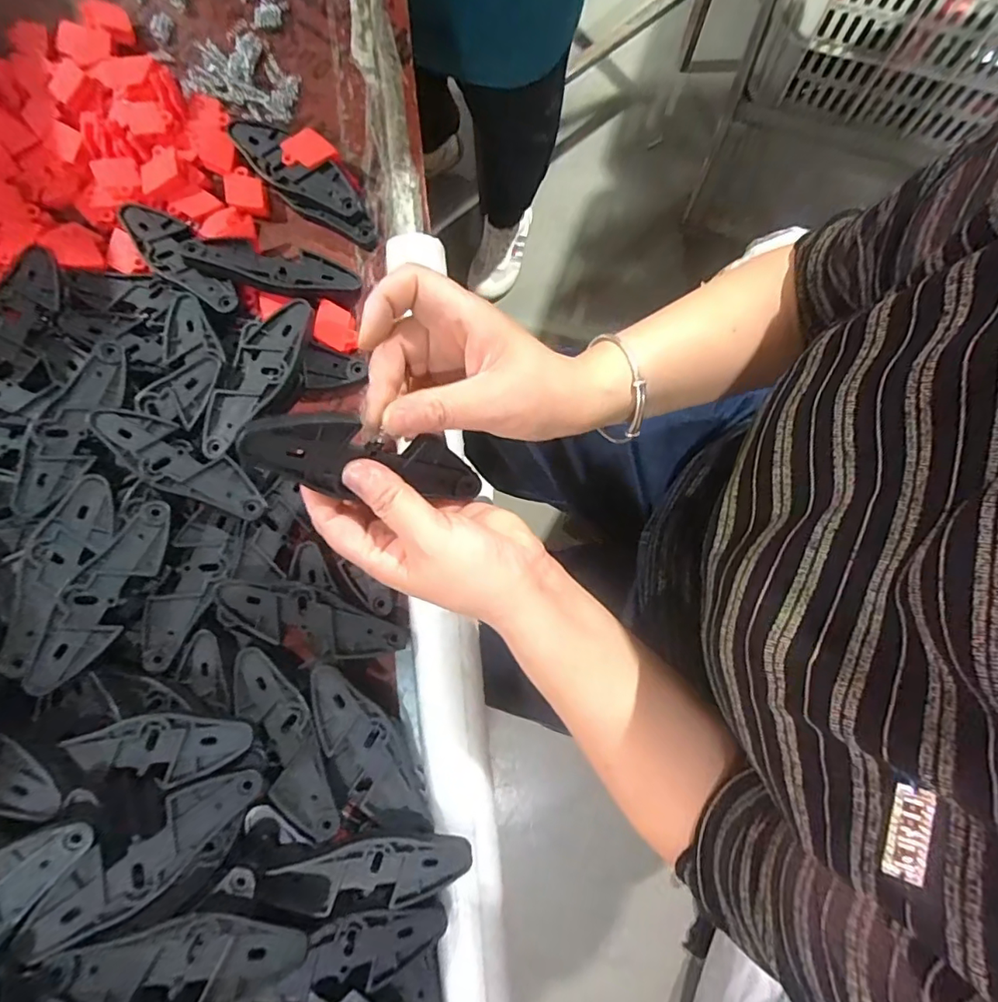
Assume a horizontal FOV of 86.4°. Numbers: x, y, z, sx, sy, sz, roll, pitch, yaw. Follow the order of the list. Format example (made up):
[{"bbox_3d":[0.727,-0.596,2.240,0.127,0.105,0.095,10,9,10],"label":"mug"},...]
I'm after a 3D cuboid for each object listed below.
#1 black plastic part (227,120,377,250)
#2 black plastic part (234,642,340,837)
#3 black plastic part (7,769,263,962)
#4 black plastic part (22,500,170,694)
[{"bbox_3d":[-0.151,-0.251,0.416,0.133,0.021,0.039,39,83,8],"label":"black plastic part"},{"bbox_3d":[-0.136,0.152,0.336,0.034,0.009,0.124,-29,80,-4],"label":"black plastic part"},{"bbox_3d":[-0.194,0.197,0.294,0.123,0.009,0.038,-34,80,-24],"label":"black plastic part"},{"bbox_3d":[-0.249,0.057,0.335,0.037,0.006,0.123,26,69,-16],"label":"black plastic part"}]

